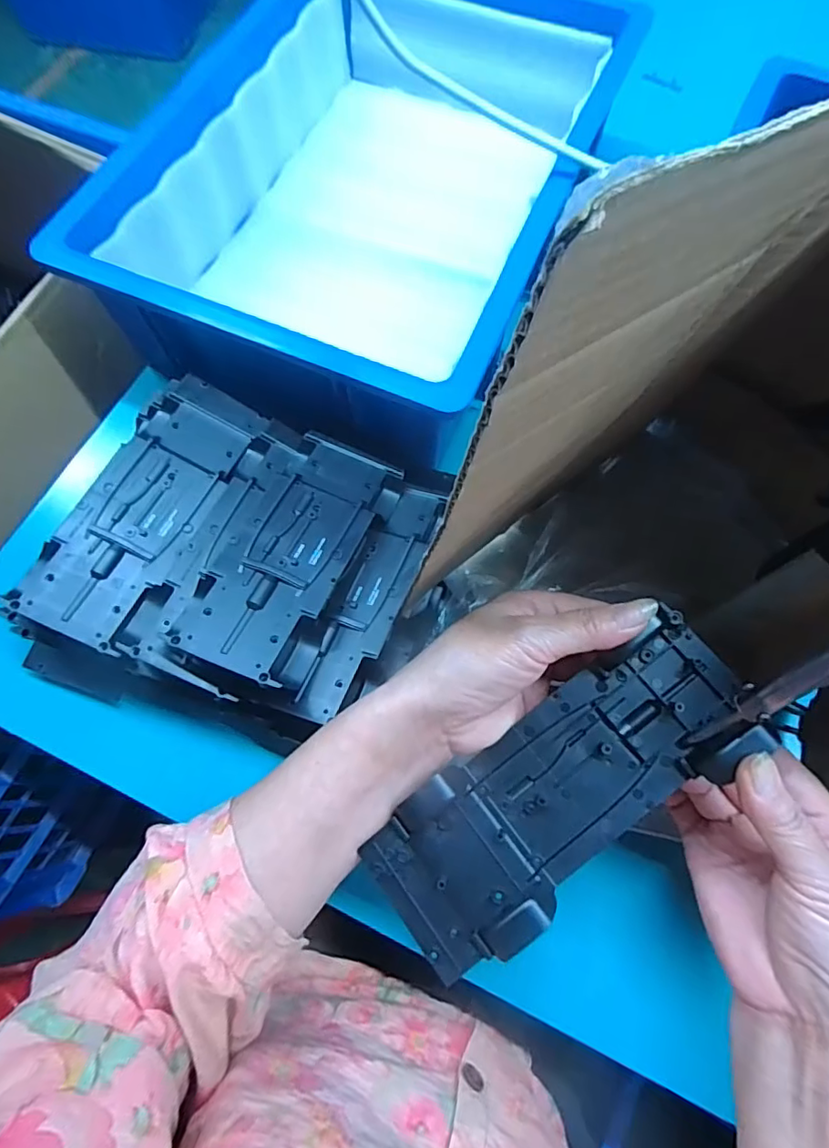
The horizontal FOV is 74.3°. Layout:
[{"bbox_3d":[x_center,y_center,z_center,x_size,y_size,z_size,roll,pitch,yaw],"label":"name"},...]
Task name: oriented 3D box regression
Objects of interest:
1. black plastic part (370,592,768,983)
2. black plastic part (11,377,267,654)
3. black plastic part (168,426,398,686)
[{"bbox_3d":[0.069,0.102,0.257,0.192,0.020,0.072,-39,74,0],"label":"black plastic part"},{"bbox_3d":[-0.165,-0.045,0.348,0.067,0.020,0.188,23,64,-10],"label":"black plastic part"},{"bbox_3d":[-0.074,-0.017,0.335,0.075,0.020,0.172,22,57,8],"label":"black plastic part"}]

